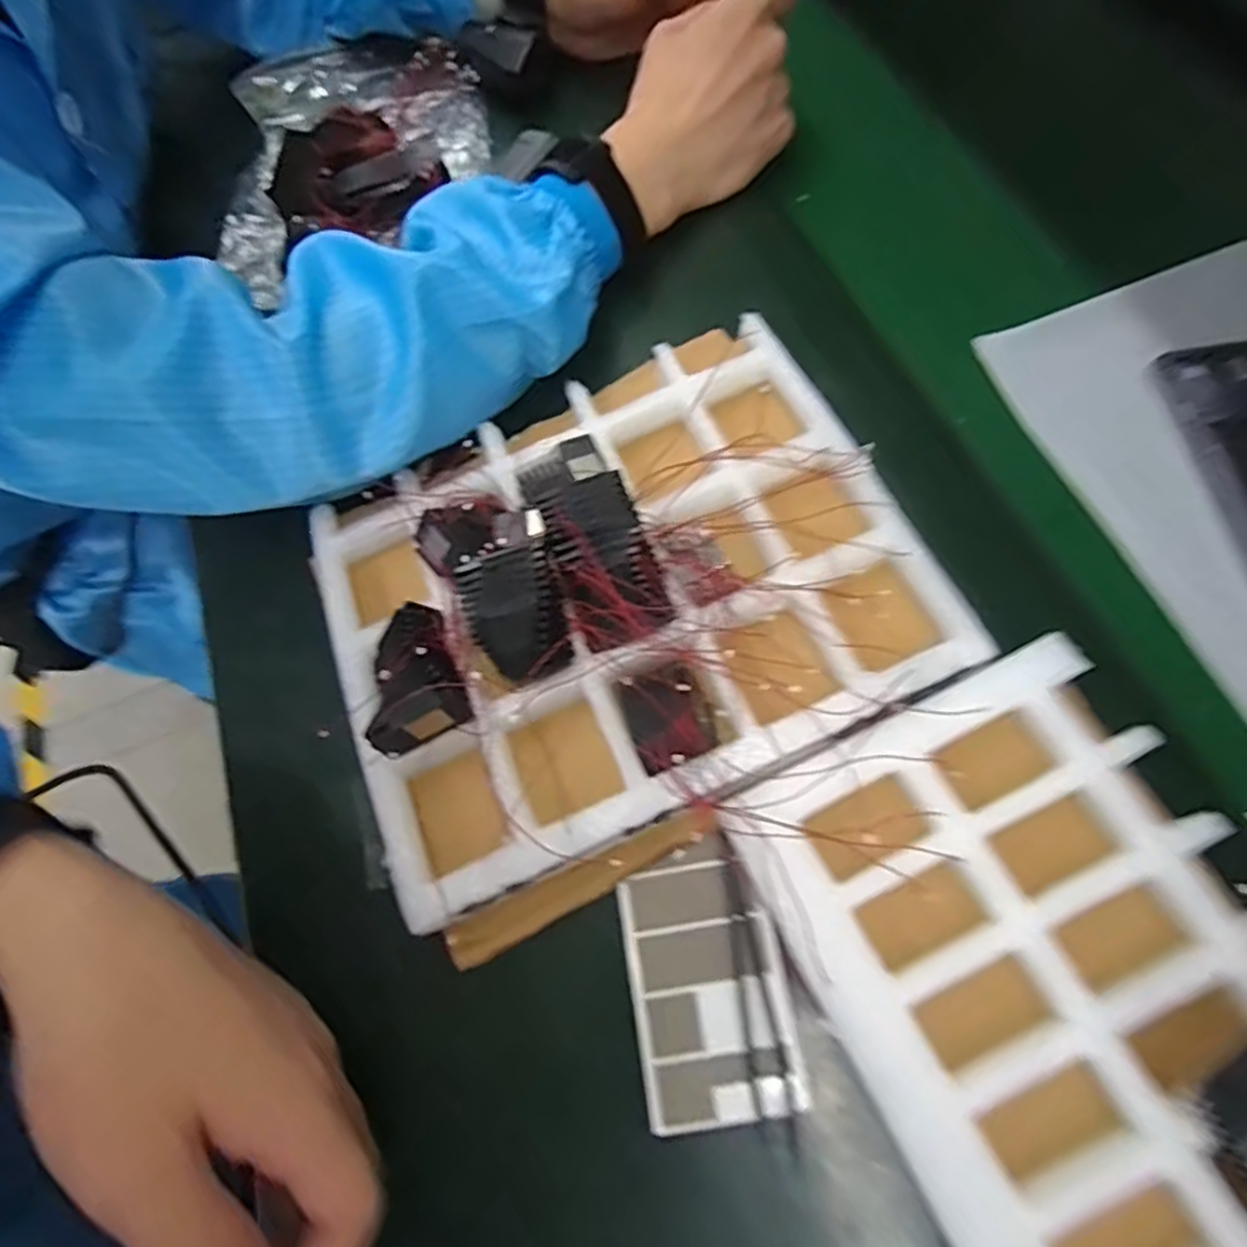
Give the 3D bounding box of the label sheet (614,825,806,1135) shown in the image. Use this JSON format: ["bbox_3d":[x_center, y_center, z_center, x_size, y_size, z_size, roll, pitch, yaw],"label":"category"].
[{"bbox_3d":[0.032,0.136,0.270,0.056,0.004,0.094,-11,66,4],"label":"label sheet"}]

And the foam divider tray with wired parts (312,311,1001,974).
[{"bbox_3d":[-0.006,-0.018,0.314,0.249,0.051,0.224,-26,68,-6],"label":"foam divider tray with wired parts"}]

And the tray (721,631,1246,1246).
[{"bbox_3d":[0.188,0.189,0.209,0.151,0.050,0.366,-27,65,-8],"label":"tray"}]

